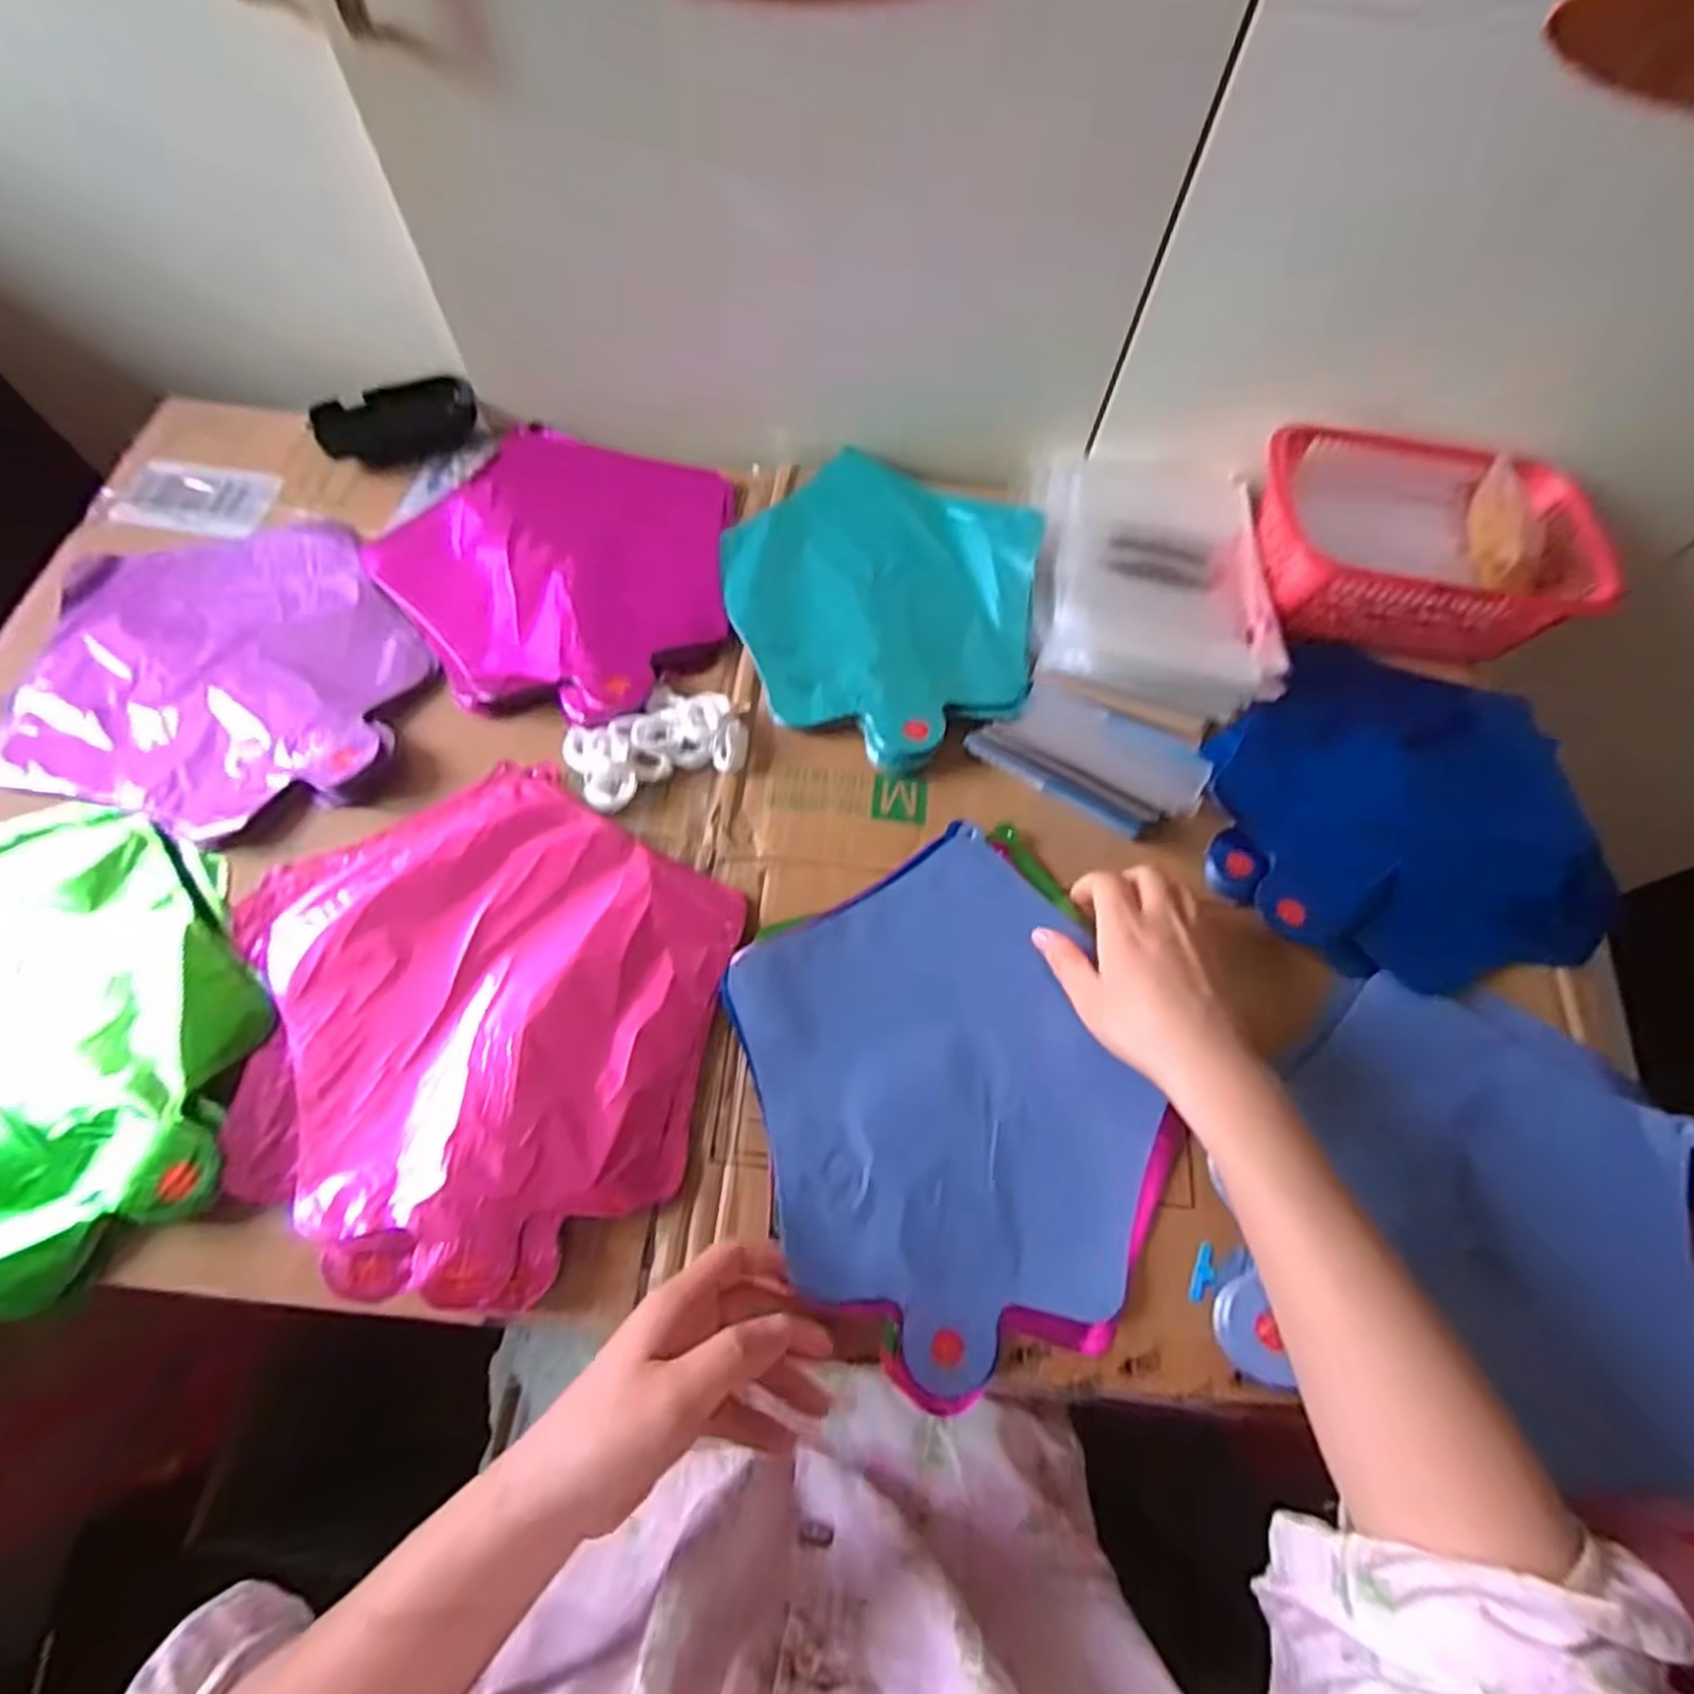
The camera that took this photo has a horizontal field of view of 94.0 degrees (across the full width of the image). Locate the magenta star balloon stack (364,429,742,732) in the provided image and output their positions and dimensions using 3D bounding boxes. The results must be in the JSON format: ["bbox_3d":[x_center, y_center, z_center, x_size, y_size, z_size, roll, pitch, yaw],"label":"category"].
[{"bbox_3d":[-0.187,-0.197,0.540,0.232,0.020,0.232,36,69,12],"label":"magenta star balloon stack"}]

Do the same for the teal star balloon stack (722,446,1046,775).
[{"bbox_3d":[0.022,-0.172,0.527,0.204,0.016,0.253,9,66,1],"label":"teal star balloon stack"}]

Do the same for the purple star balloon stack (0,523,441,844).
[{"bbox_3d":[-0.385,-0.116,0.491,0.241,0.019,0.224,8,66,0],"label":"purple star balloon stack"}]

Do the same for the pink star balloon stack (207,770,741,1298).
[{"bbox_3d":[-0.192,0.080,0.408,0.259,0.013,0.239,31,68,11],"label":"pink star balloon stack"}]

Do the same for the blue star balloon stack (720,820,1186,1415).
[{"bbox_3d":[0.054,0.126,0.411,0.195,0.017,0.249,-18,68,-11],"label":"blue star balloon stack"}]

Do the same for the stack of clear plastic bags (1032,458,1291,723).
[{"bbox_3d":[0.211,-0.201,0.545,0.153,0.023,0.229,8,66,0],"label":"stack of clear plastic bags"}]

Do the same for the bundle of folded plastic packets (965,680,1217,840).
[{"bbox_3d":[0.151,-0.056,0.488,0.137,0.011,0.078,23,67,7],"label":"bundle of folded plastic packets"}]

